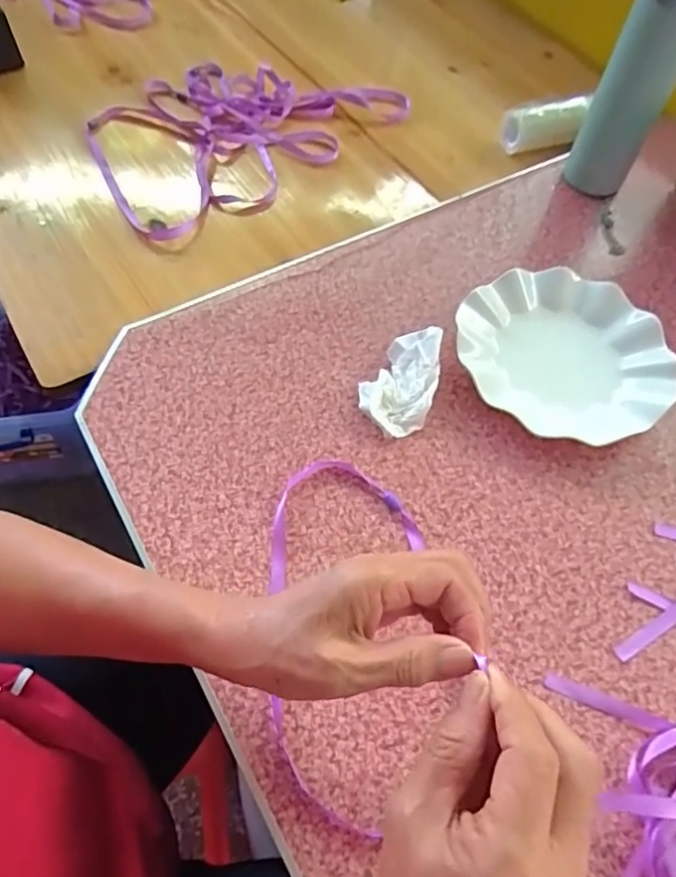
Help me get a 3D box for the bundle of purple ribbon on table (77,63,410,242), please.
[{"bbox_3d":[-0.115,-0.396,0.713,0.393,0.022,0.255,-34,68,-20],"label":"bundle of purple ribbon on table"}]

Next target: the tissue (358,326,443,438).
[{"bbox_3d":[0.055,-0.051,0.489,0.057,0.031,0.097,23,61,9],"label":"tissue"}]

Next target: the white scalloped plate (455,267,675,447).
[{"bbox_3d":[0.198,-0.076,0.512,0.183,0.025,0.166,27,62,11],"label":"white scalloped plate"}]

